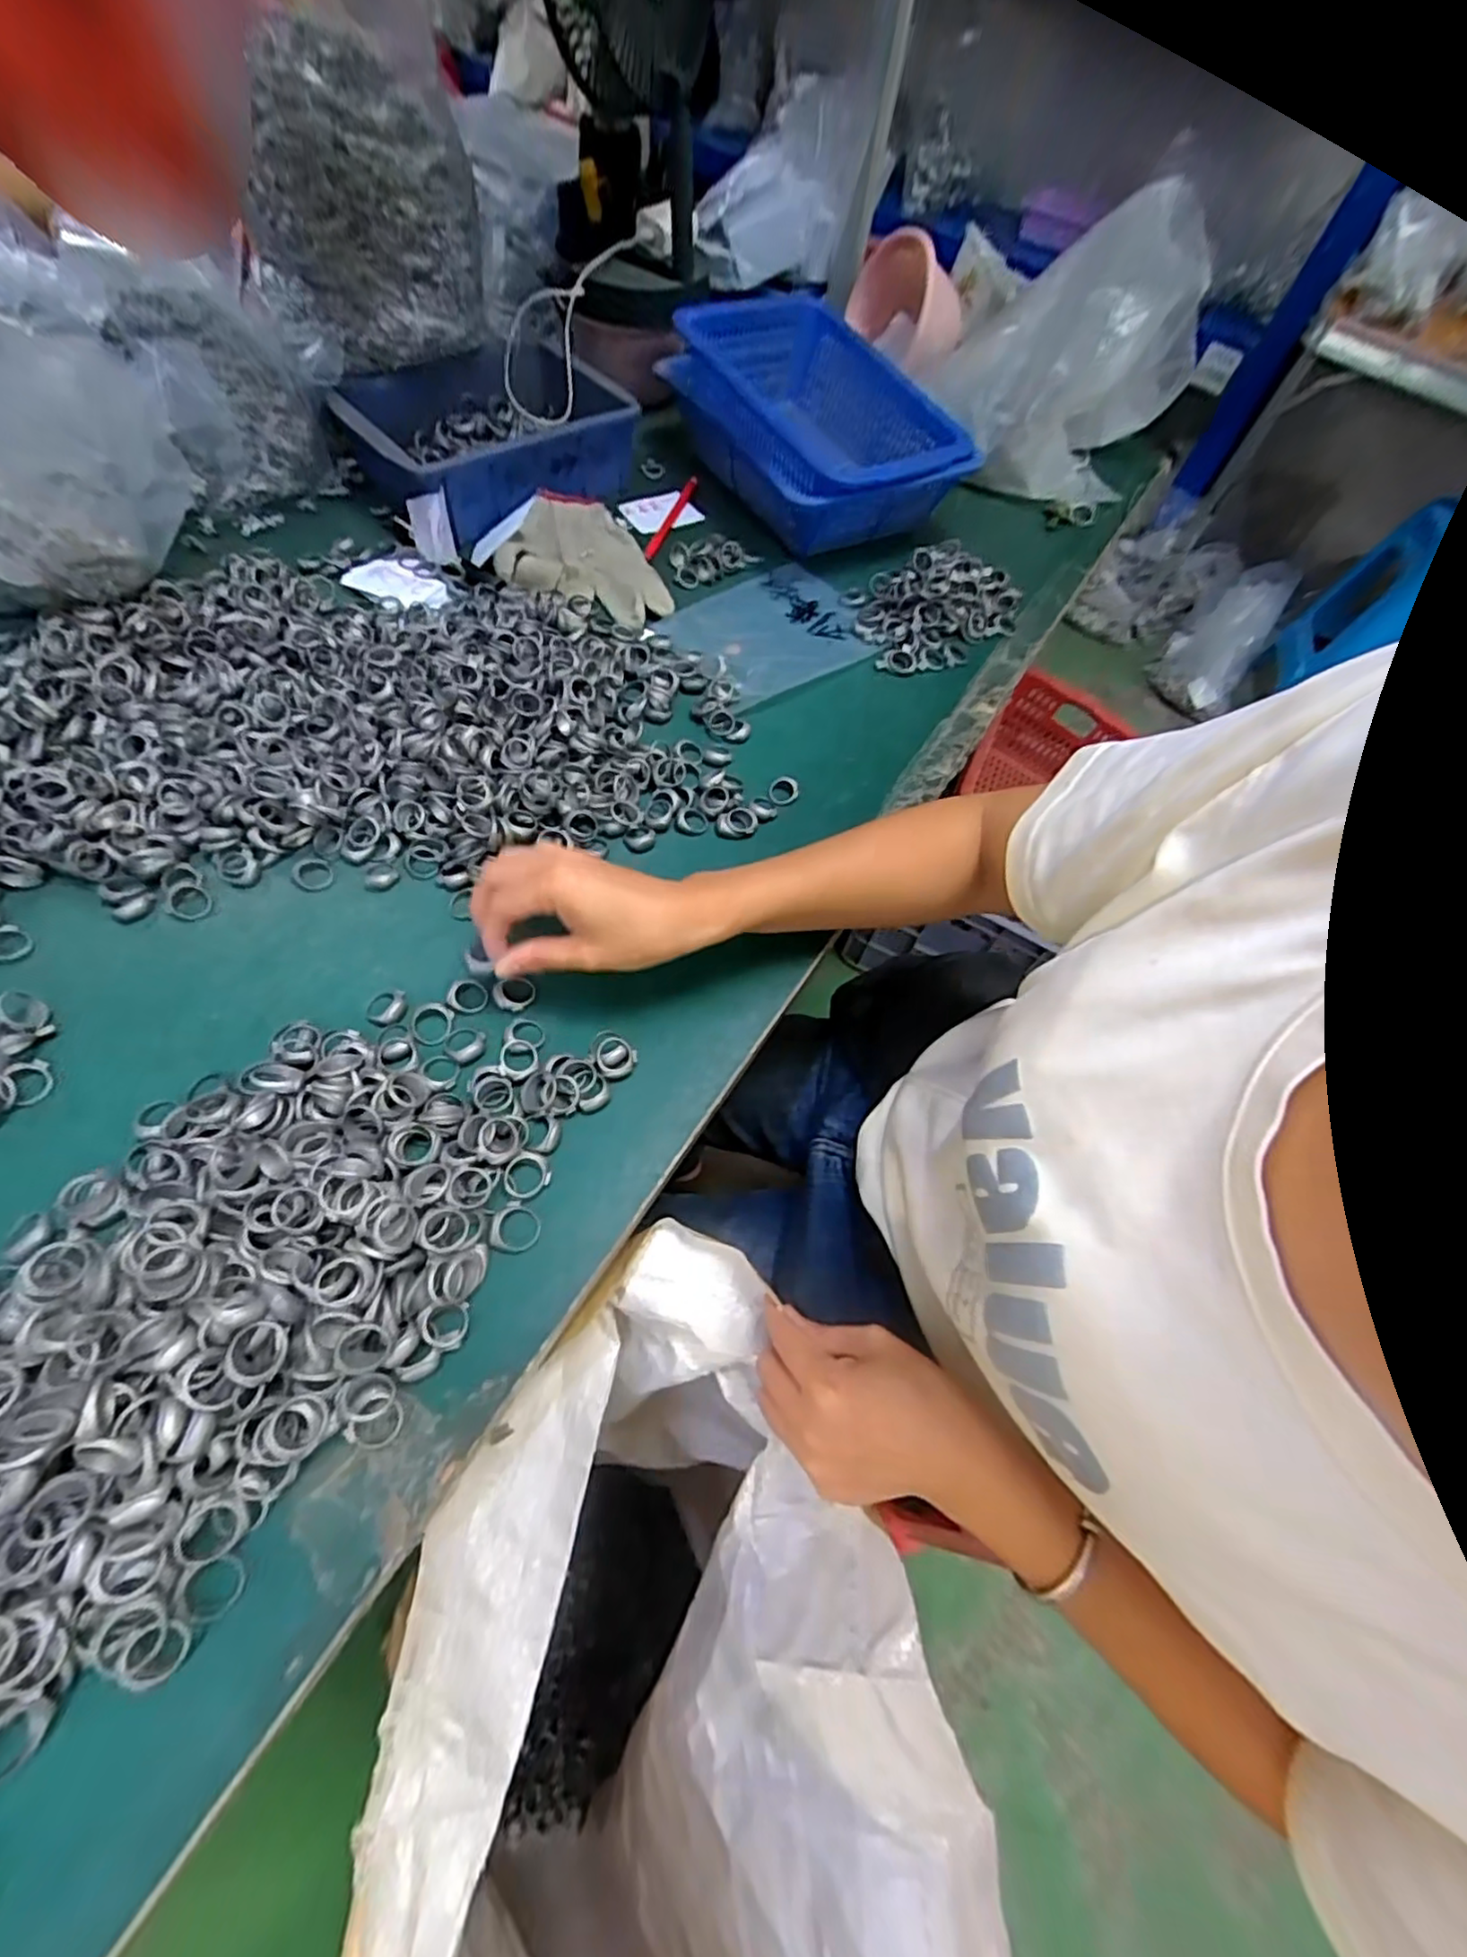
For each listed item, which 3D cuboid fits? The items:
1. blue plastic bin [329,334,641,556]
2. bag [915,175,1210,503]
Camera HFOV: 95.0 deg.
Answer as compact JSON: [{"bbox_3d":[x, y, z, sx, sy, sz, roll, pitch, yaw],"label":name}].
[{"bbox_3d":[-0.226,-0.533,0.658,0.248,0.070,0.178,-38,72,-24],"label":"blue plastic bin"},{"bbox_3d":[0.363,-0.667,0.721,0.312,0.193,0.173,-15,65,-15],"label":"bag"}]

